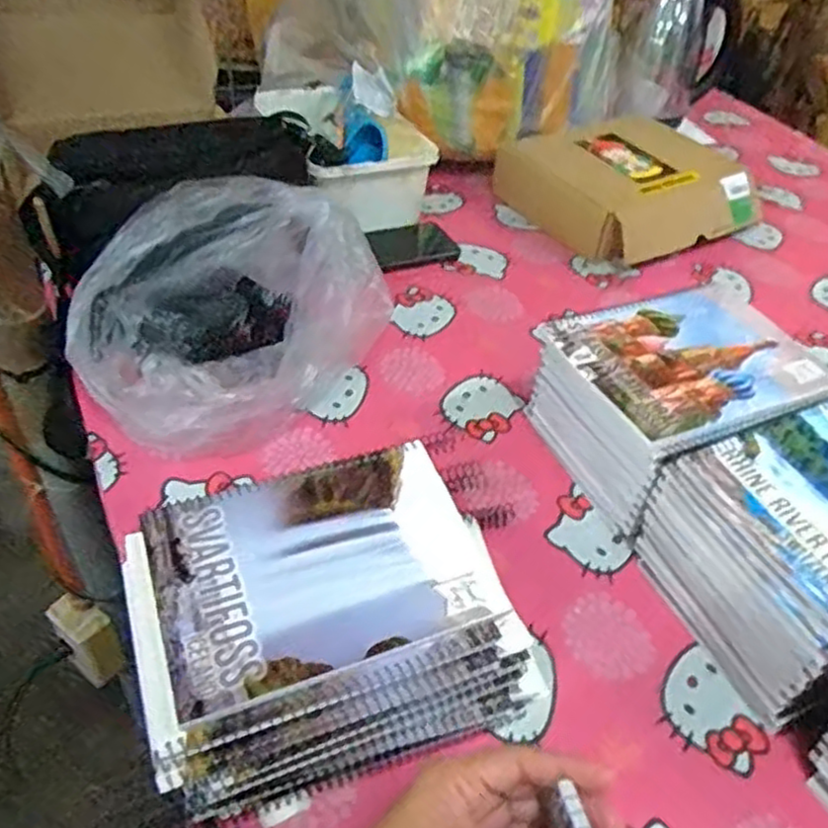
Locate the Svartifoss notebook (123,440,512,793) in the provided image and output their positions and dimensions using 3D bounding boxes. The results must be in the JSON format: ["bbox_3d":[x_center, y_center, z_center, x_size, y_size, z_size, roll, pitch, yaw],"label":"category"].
[{"bbox_3d":[-0.064,0.098,0.452,0.214,0.014,0.147,-15,48,-20],"label":"Svartifoss notebook"}]

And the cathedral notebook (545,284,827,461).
[{"bbox_3d":[0.229,-0.046,0.589,0.198,0.009,0.156,-17,49,-22],"label":"cathedral notebook"}]

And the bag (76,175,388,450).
[{"bbox_3d":[-0.159,-0.091,0.652,0.201,0.134,0.267,32,50,25],"label":"bag"}]

